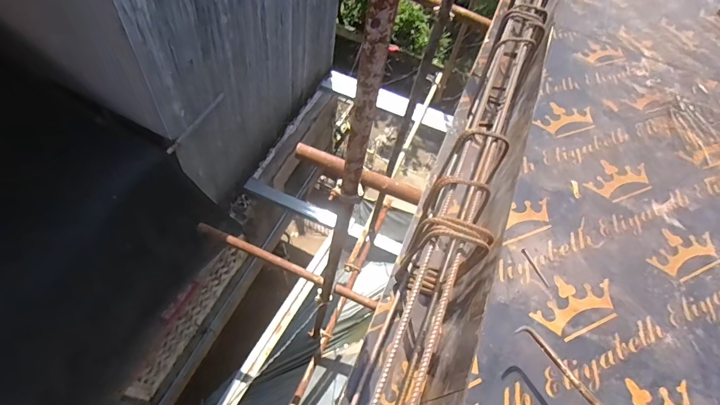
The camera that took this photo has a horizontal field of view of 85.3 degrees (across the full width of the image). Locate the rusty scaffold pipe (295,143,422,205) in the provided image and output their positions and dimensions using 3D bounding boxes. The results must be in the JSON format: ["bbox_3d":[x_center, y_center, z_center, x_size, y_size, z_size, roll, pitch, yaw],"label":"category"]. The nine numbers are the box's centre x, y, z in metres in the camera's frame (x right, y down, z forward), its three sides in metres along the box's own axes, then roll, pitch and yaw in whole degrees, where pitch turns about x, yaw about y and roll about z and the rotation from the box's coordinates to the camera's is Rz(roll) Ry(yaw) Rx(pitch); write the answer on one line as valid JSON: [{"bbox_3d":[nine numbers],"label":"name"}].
[{"bbox_3d":[-0.008,-0.081,1.150,0.387,0.056,0.053,22,58,4],"label":"rusty scaffold pipe"}]

